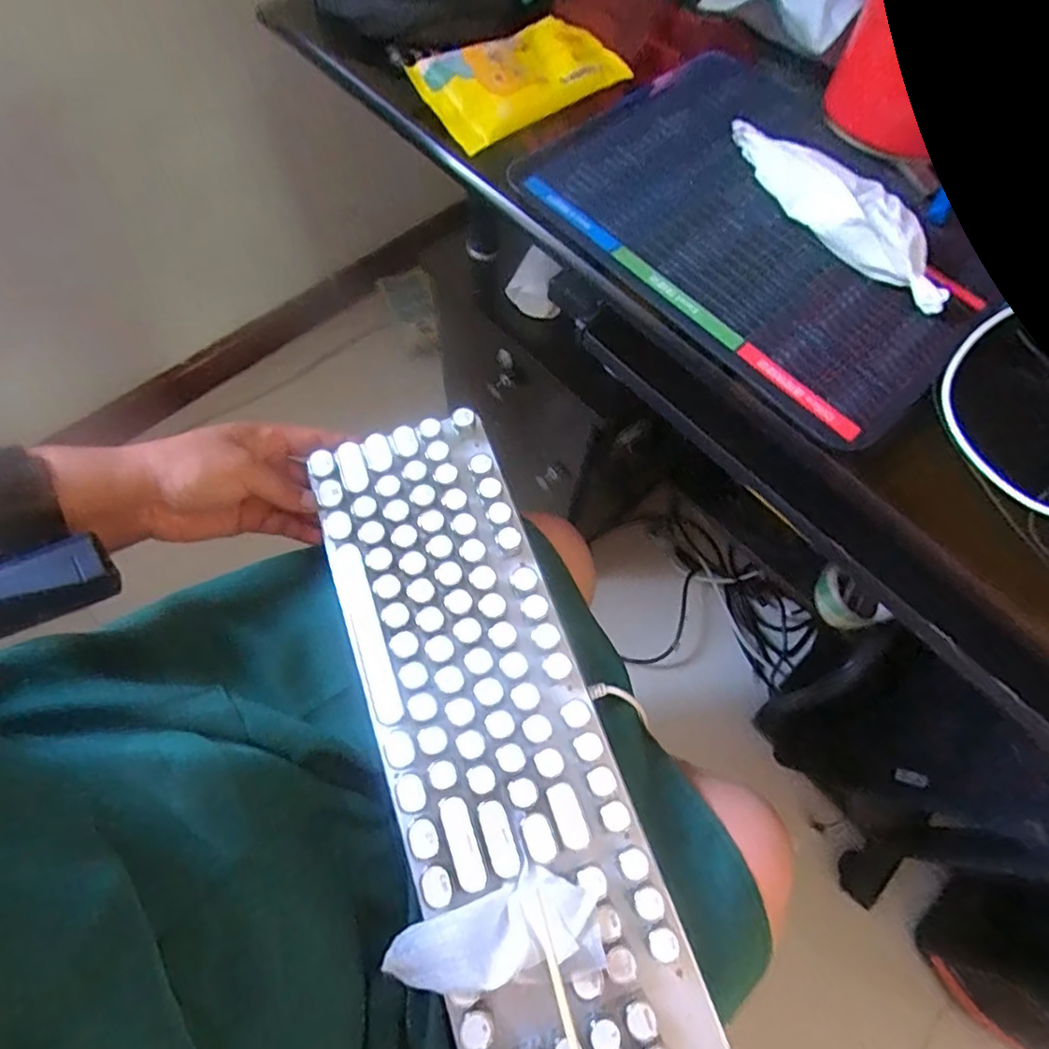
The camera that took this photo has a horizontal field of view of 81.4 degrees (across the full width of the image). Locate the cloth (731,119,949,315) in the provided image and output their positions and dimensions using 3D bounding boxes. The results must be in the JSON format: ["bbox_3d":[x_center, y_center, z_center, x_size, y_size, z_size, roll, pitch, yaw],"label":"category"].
[{"bbox_3d":[0.179,-0.182,0.352,0.039,0.031,0.158,-28,71,-14],"label":"cloth"}]

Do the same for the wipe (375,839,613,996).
[{"bbox_3d":[-0.015,0.202,0.302,0.102,0.019,0.048,-7,67,-6],"label":"wipe"}]

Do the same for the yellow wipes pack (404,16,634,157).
[{"bbox_3d":[-0.004,-0.292,0.395,0.126,0.017,0.070,-33,72,-15],"label":"yellow wipes pack"}]

